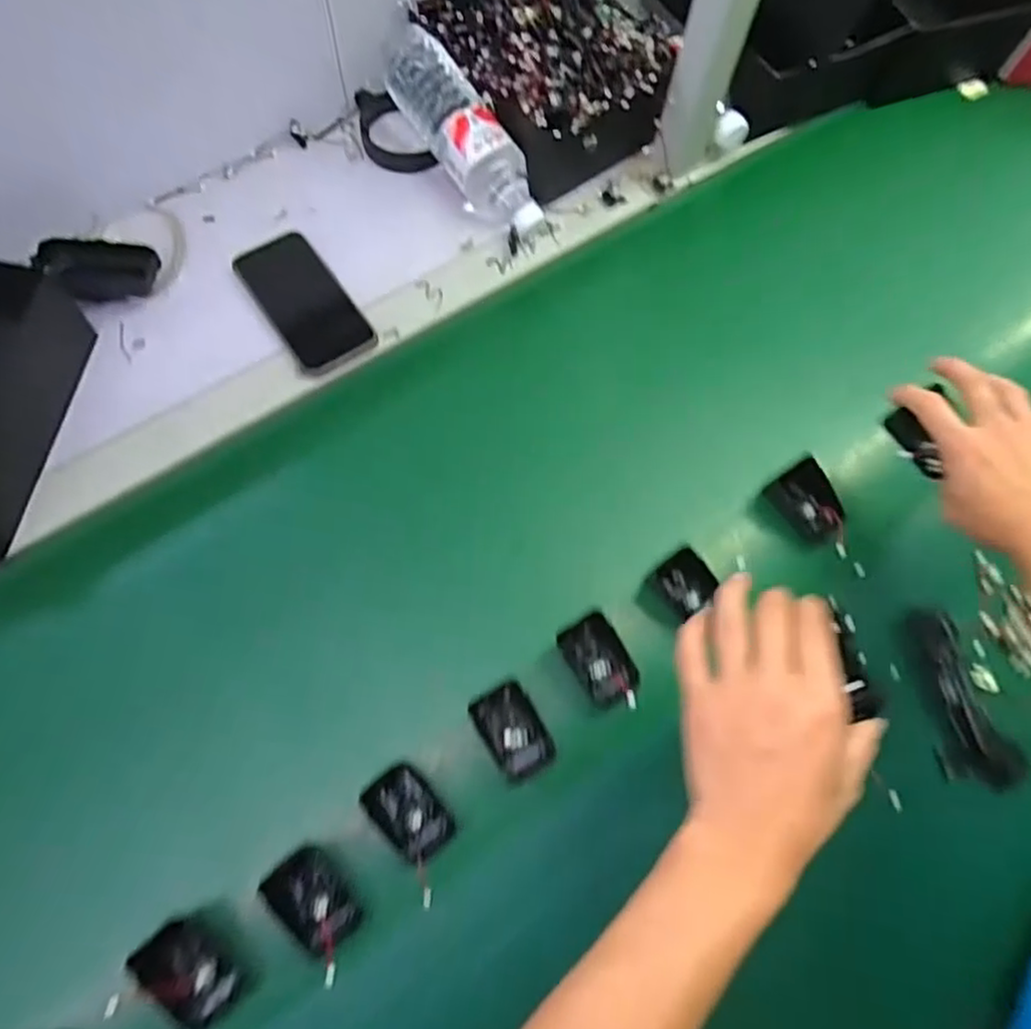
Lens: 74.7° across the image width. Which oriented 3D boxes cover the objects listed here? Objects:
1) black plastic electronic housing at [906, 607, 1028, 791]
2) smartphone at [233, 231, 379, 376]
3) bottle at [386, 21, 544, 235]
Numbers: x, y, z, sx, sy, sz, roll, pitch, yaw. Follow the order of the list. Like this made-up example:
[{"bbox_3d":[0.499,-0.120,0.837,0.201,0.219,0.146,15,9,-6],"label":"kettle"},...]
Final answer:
[{"bbox_3d":[0.340,0.144,0.526,0.046,0.025,0.139,-16,71,-8],"label":"black plastic electronic housing"},{"bbox_3d":[-0.203,-0.205,0.650,0.075,0.013,0.156,-32,74,-13],"label":"smartphone"},{"bbox_3d":[-0.059,-0.387,0.677,0.062,0.066,0.253,-34,89,-13],"label":"bottle"}]

